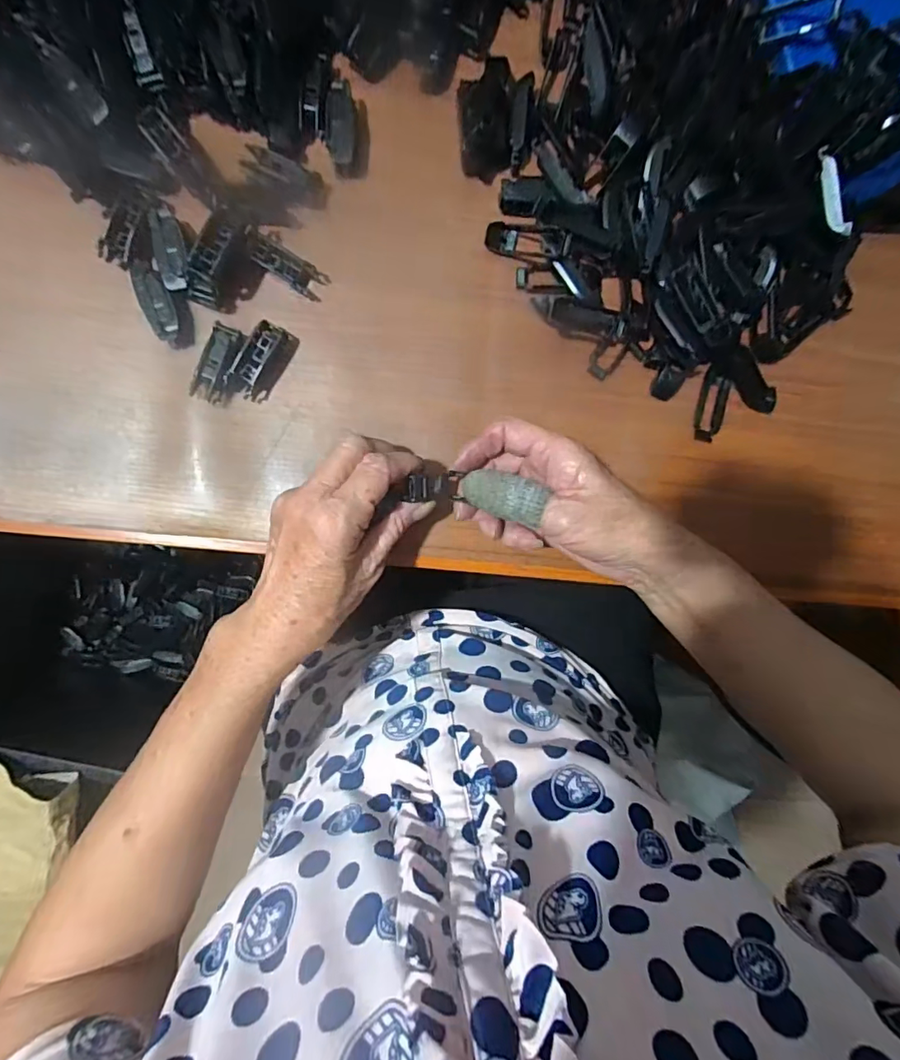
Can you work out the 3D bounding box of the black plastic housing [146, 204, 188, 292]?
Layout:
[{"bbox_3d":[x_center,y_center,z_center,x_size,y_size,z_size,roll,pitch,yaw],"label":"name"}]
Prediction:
[{"bbox_3d":[-0.169,-0.172,0.313,0.019,0.014,0.053,-8,96,-5],"label":"black plastic housing"}]

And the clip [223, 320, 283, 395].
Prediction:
[{"bbox_3d":[-0.123,-0.110,0.328,0.015,0.018,0.045,32,92,-8],"label":"clip"}]

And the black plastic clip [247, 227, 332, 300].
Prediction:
[{"bbox_3d":[-0.105,-0.168,0.325,0.053,0.015,0.019,30,92,-8],"label":"black plastic clip"}]

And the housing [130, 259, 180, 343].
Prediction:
[{"bbox_3d":[-0.180,-0.141,0.319,0.018,0.015,0.047,-25,98,-3],"label":"housing"}]

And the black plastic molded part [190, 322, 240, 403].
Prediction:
[{"bbox_3d":[-0.146,-0.104,0.324,0.018,0.019,0.046,21,93,-8],"label":"black plastic molded part"}]

